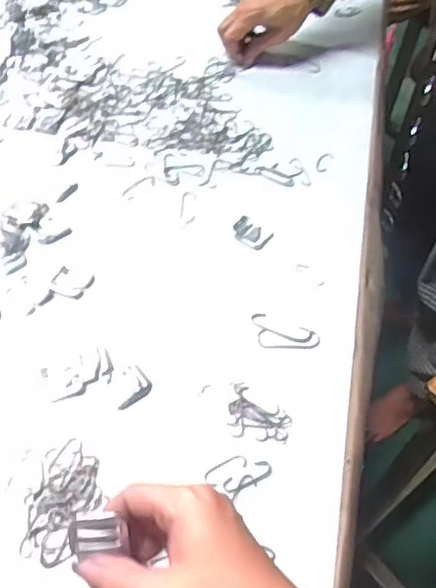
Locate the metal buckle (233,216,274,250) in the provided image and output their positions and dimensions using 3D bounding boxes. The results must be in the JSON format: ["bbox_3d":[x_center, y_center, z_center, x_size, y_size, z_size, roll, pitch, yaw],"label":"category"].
[{"bbox_3d":[0.031,-0.058,0.602,0.037,0.005,0.028,35,56,23],"label":"metal buckle"}]

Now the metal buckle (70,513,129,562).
[{"bbox_3d":[-0.062,0.127,0.330,0.027,0.007,0.018,-5,50,-8],"label":"metal buckle"}]

